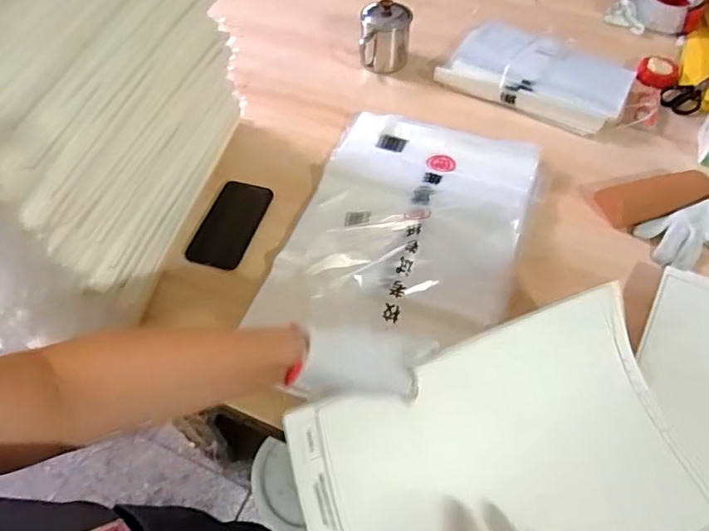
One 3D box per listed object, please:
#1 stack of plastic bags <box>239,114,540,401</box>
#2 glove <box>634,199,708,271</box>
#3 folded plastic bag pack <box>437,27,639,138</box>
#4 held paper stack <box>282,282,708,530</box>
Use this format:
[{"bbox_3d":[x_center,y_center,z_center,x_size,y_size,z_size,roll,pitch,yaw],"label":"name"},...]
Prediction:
[{"bbox_3d":[0.073,-0.063,0.715,0.297,0.058,0.394,18,56,12],"label":"stack of plastic bags"},{"bbox_3d":[0.476,-0.049,0.708,0.158,0.031,0.077,-23,56,3],"label":"glove"},{"bbox_3d":[0.316,-0.340,0.902,0.300,0.040,0.192,25,58,16],"label":"folded plastic bag pack"},{"bbox_3d":[0.133,0.167,0.469,0.369,0.092,0.267,-17,69,-10],"label":"held paper stack"}]

